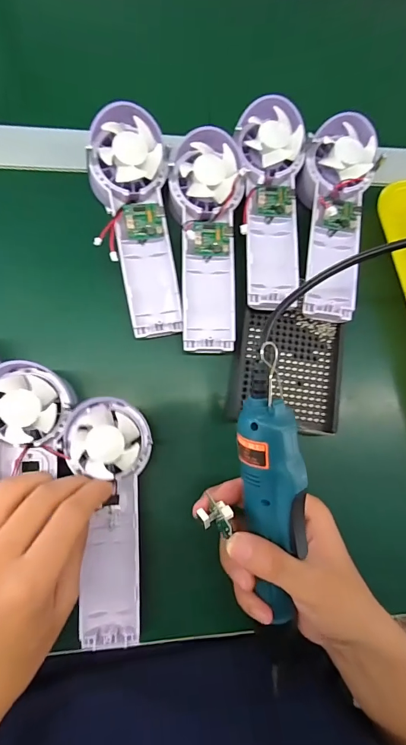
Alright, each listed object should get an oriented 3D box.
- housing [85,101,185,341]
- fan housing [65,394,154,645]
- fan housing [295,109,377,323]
[{"bbox_3d":[-0.052,-0.118,0.310,0.058,0.025,0.173,-11,99,-8],"label":"housing"},{"bbox_3d":[-0.069,0.108,0.278,0.057,0.027,0.173,-1,90,-6],"label":"fan housing"},{"bbox_3d":[0.110,-0.130,0.326,0.055,0.041,0.170,9,82,-5],"label":"fan housing"}]

